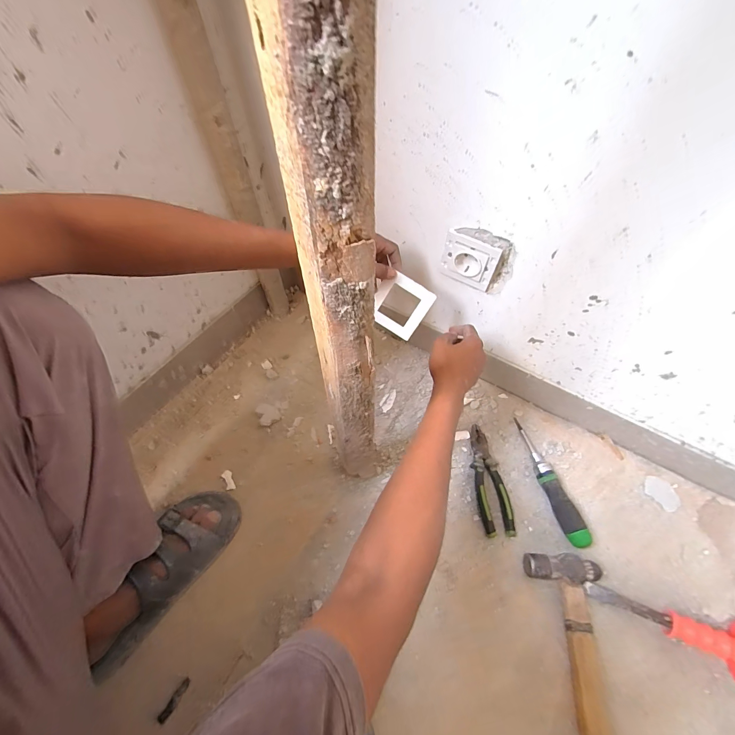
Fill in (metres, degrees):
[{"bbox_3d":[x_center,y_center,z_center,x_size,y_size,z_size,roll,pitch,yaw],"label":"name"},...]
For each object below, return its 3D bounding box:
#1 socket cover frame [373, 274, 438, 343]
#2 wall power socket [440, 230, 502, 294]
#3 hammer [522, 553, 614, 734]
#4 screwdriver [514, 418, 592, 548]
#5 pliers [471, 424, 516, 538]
[{"bbox_3d":[0.051,-0.098,0.534,0.084,0.086,0.010,33,22,1],"label":"socket cover frame"},{"bbox_3d":[0.158,-0.165,0.519,0.082,0.082,0.019,27,62,18],"label":"wall power socket"},{"bbox_3d":[0.301,0.411,0.447,0.107,0.031,0.279,-1,57,1],"label":"hammer"},{"bbox_3d":[0.317,0.192,0.588,0.032,0.029,0.222,-9,58,-4],"label":"screwdriver"},{"bbox_3d":[0.213,0.194,0.596,0.051,0.017,0.189,-6,57,-2],"label":"pliers"}]

